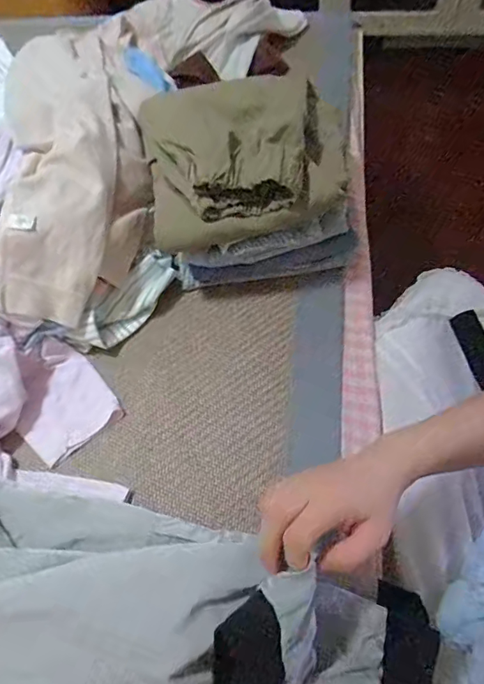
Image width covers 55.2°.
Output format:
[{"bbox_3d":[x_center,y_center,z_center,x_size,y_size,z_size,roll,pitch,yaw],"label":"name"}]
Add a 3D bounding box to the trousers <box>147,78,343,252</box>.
[{"bbox_3d":[0.008,-0.227,0.545,0.238,0.090,0.202,-9,60,0],"label":"trousers"}]

